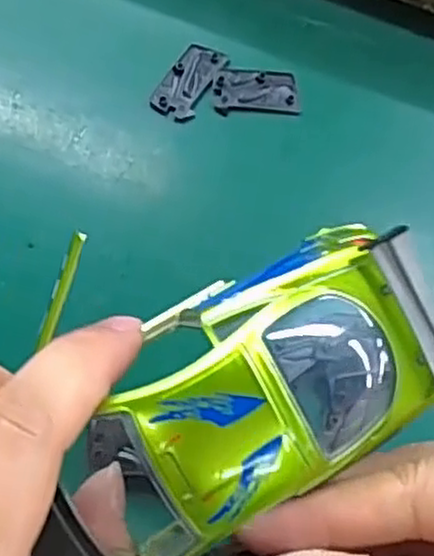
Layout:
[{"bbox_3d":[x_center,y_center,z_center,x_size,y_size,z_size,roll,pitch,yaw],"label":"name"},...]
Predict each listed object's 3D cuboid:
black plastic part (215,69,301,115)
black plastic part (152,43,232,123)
[{"bbox_3d":[0.016,-0.073,0.290,0.032,0.004,0.017,2,75,1],"label":"black plastic part"},{"bbox_3d":[-0.011,-0.078,0.289,0.016,0.004,0.033,30,77,8],"label":"black plastic part"}]

